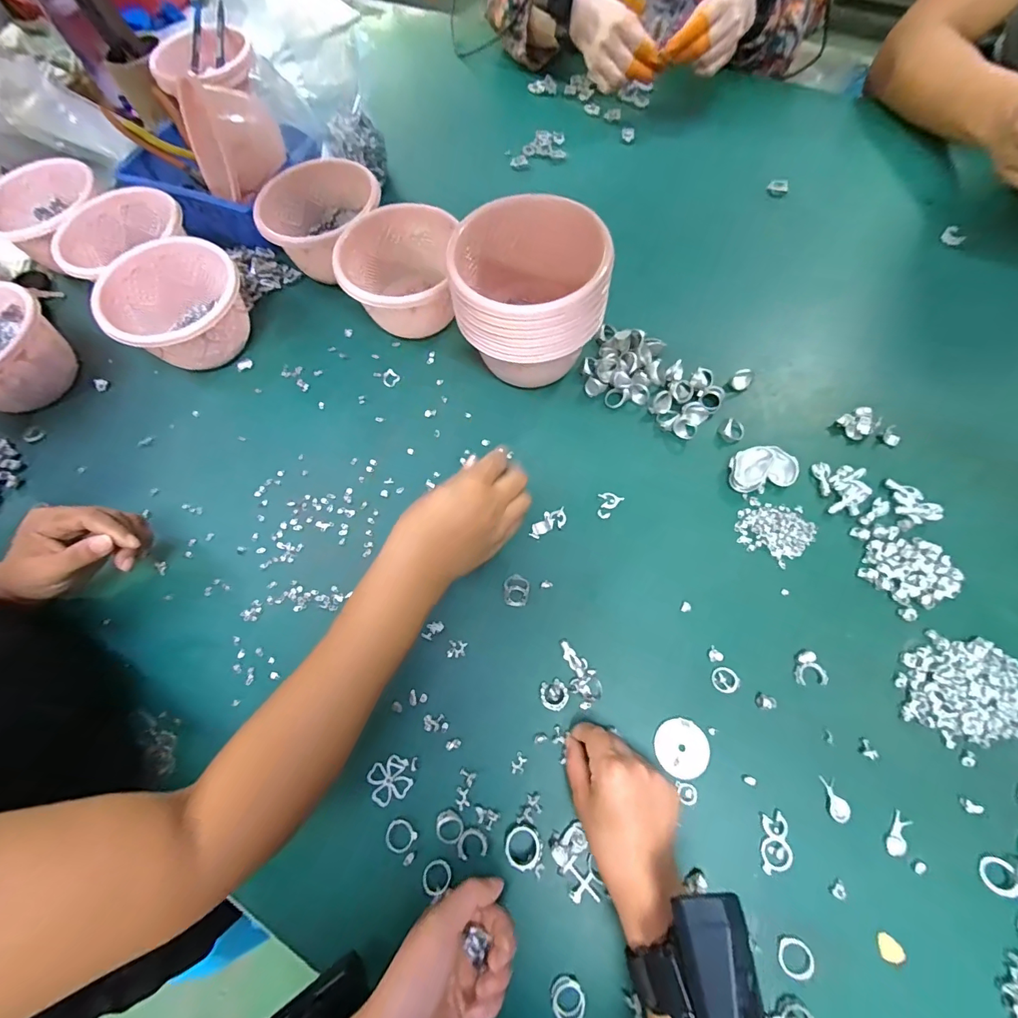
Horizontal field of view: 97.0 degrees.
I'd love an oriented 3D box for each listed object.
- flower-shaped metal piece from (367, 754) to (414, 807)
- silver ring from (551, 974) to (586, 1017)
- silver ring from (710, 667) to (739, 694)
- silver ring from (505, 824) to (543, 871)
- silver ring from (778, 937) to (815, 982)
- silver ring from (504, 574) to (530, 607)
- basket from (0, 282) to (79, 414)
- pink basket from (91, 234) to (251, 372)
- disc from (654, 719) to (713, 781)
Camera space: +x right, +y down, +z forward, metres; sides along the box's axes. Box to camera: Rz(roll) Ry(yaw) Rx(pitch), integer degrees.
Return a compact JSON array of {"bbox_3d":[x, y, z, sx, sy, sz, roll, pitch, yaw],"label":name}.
[{"bbox_3d":[-0.100,0.227,0.377,0.035,0.004,0.033,-25,69,-5],"label":"flower-shaped metal piece"},{"bbox_3d":[0.042,0.345,0.316,0.023,0.006,0.025,-2,68,4],"label":"silver ring"},{"bbox_3d":[0.187,0.147,0.387,0.022,0.004,0.020,-2,68,4],"label":"silver ring"},{"bbox_3d":[0.012,0.261,0.346,0.028,0.009,0.029,-2,68,4],"label":"silver ring"},{"bbox_3d":[0.203,0.317,0.317,0.025,0.004,0.023,-2,68,4],"label":"silver ring"},{"bbox_3d":[0.007,0.076,0.425,0.023,0.007,0.030,-5,68,3],"label":"silver ring"},{"bbox_3d":[-0.592,-0.175,0.534,0.139,0.098,0.128,-41,71,-11],"label":"basket"},{"bbox_3d":[-0.378,-0.229,0.535,0.145,0.102,0.124,-35,70,-9],"label":"pink basket"},{"bbox_3d":[0.143,0.197,0.371,0.042,0.004,0.043,-2,68,4],"label":"disc"}]

